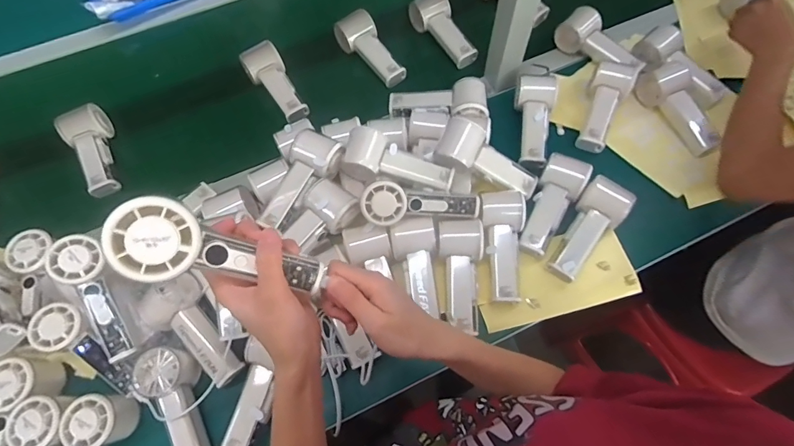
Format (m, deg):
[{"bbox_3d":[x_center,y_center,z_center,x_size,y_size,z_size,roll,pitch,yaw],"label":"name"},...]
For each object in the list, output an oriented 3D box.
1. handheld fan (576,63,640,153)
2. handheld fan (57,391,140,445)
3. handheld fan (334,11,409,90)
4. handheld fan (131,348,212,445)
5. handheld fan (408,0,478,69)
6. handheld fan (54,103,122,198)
[{"bbox_3d":[0.324,-0.183,0.657,0.060,0.050,0.155,22,83,12],"label":"handheld fan"},{"bbox_3d":[-0.354,0.265,0.467,0.057,0.055,0.161,23,79,12],"label":"handheld fan"},{"bbox_3d":[-0.043,-0.307,0.724,0.057,0.047,0.148,-39,69,-16],"label":"handheld fan"},{"bbox_3d":[-0.249,0.218,0.480,0.052,0.049,0.147,-28,67,-12],"label":"handheld fan"},{"bbox_3d":[0.086,-0.345,0.744,0.060,0.047,0.154,-28,67,-12],"label":"handheld fan"},{"bbox_3d":[-0.472,-0.110,0.653,0.059,0.069,0.149,-27,66,-11],"label":"handheld fan"}]

